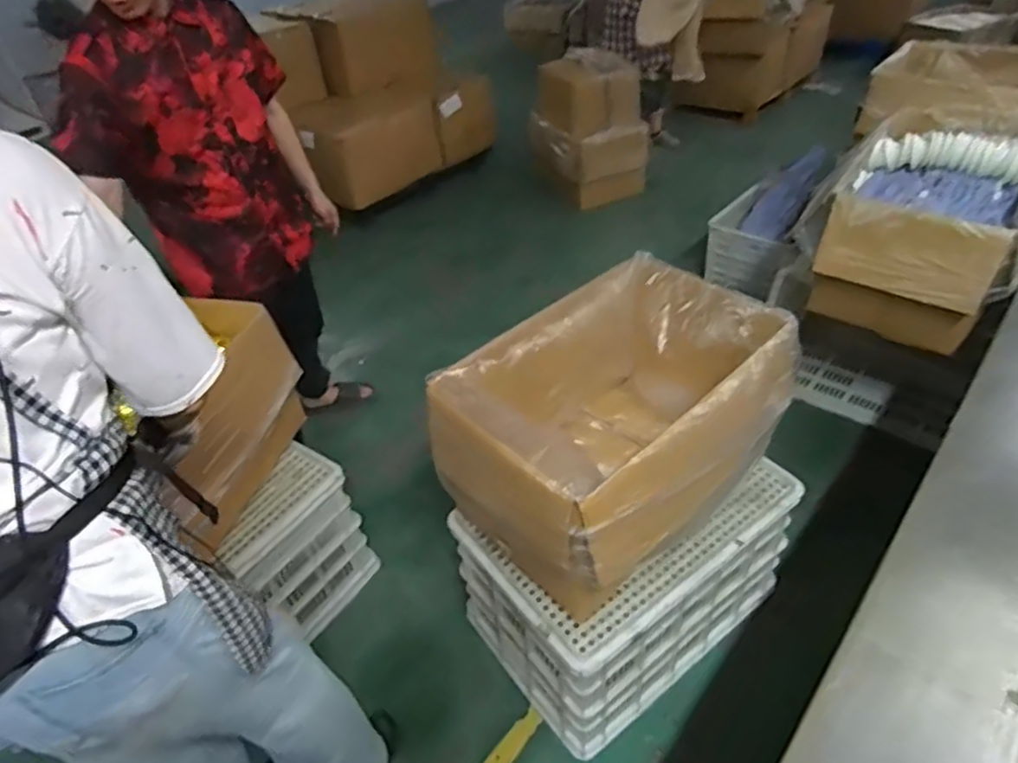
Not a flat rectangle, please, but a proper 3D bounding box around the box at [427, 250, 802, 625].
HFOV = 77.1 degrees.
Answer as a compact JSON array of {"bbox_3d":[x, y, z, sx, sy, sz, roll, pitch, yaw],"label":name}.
[{"bbox_3d":[0.224,0.085,1.327,0.684,0.395,0.480,-28,48,-30],"label":"box"}]

